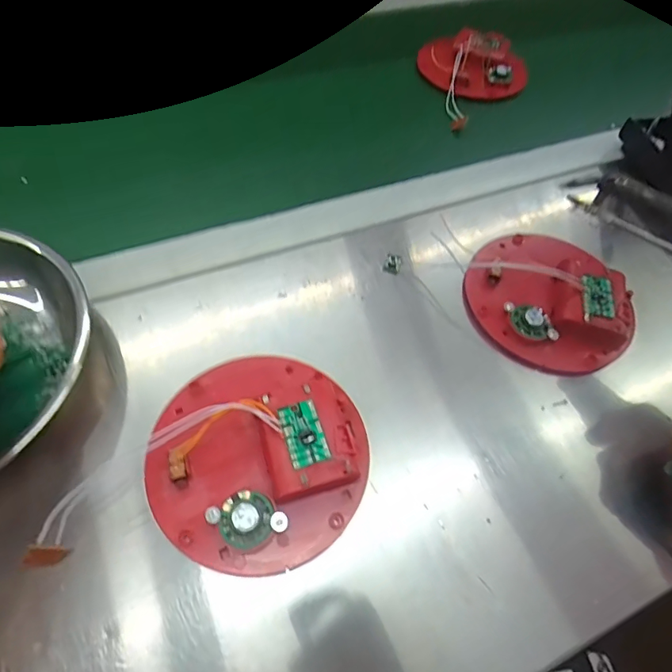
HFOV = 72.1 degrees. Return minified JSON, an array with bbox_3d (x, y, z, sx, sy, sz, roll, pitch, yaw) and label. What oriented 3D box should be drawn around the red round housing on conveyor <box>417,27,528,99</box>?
[{"bbox_3d":[0.163,-0.312,0.525,0.116,0.027,0.105,-10,59,-11],"label":"red round housing on conveyor"}]

